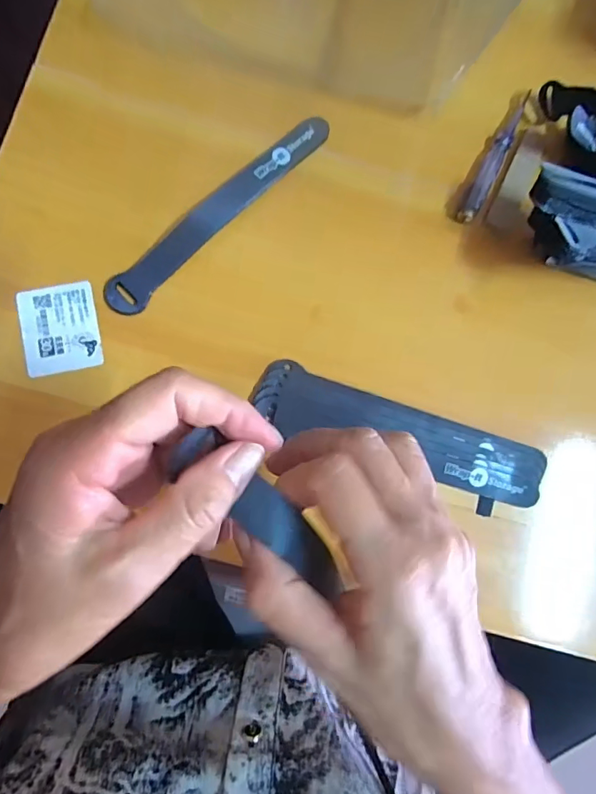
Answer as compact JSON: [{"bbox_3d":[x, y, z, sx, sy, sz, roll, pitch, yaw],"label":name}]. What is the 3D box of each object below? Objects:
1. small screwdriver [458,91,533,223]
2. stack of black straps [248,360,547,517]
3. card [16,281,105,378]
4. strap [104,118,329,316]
[{"bbox_3d":[0.148,-0.181,0.357,0.015,0.013,0.118,29,84,1],"label":"small screwdriver"},{"bbox_3d":[0.068,0.028,0.329,0.204,0.012,0.048,20,84,0],"label":"stack of black straps"},{"bbox_3d":[-0.163,-0.047,0.325,0.050,0.004,0.060,-12,85,-4],"label":"card"},{"bbox_3d":[-0.054,-0.131,0.338,0.198,0.008,0.027,-43,87,-6],"label":"strap"}]

